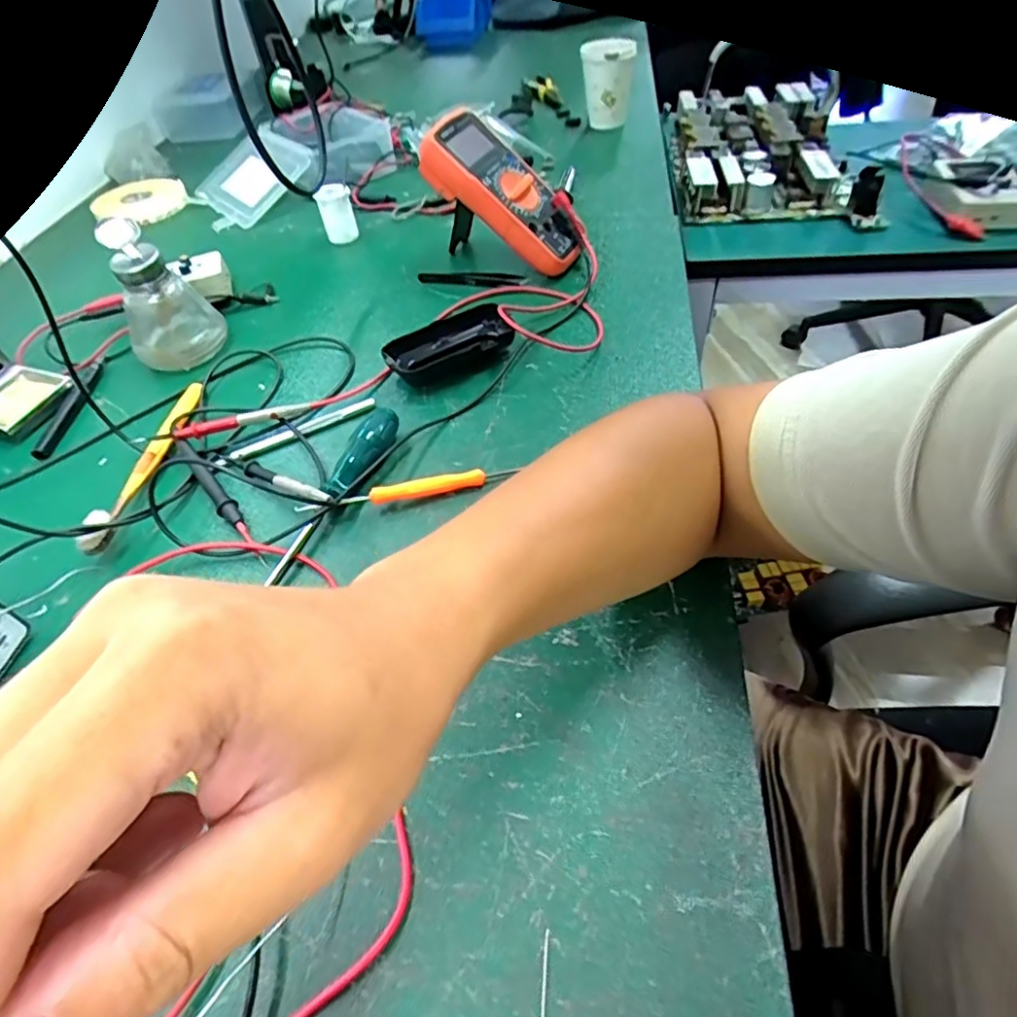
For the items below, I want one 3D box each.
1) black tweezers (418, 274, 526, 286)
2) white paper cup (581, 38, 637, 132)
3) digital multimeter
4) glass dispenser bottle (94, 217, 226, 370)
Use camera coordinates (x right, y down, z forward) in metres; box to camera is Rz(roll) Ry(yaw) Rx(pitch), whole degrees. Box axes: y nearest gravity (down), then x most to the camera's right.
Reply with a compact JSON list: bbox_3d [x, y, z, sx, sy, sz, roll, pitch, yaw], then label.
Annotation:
[{"bbox_3d":[-0.038,-0.226,0.608,0.106,0.016,0.015,5,50,10],"label":"black tweezers"},{"bbox_3d":[0.131,-0.552,0.805,0.069,0.101,0.061,1,50,6],"label":"white paper cup"},{"bbox_3d":[-0.003,-0.300,0.591,0.174,0.043,0.079,42,58,-8],"label":"digital multimeter"},{"bbox_3d":[-0.310,-0.188,0.540,0.066,0.104,0.066,2,50,8],"label":"glass dispenser bottle"}]

